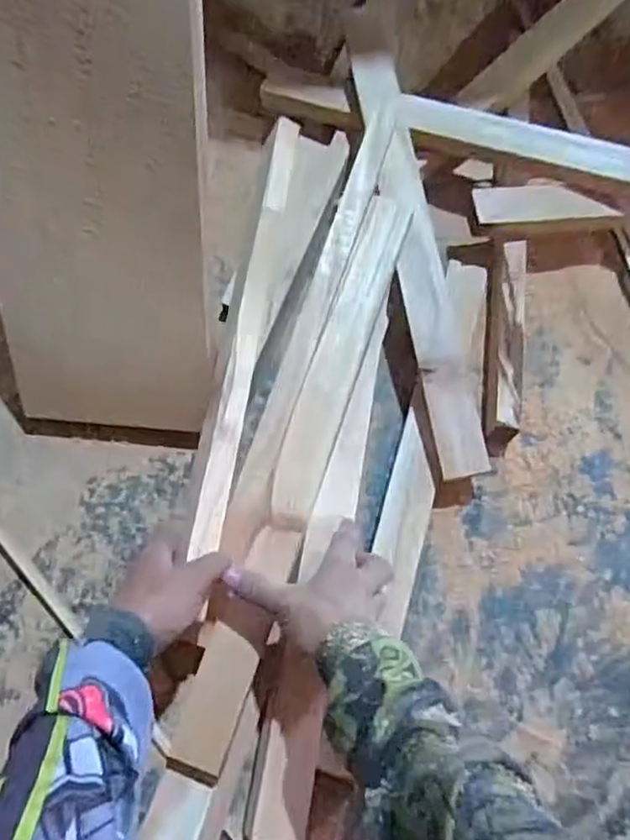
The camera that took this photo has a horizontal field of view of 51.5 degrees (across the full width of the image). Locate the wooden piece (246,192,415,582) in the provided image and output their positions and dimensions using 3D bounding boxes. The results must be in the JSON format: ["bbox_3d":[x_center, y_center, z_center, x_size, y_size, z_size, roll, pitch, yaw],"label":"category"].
[{"bbox_3d":[0.026,-0.065,0.627,0.043,0.023,0.343,18,74,6],"label":"wooden piece"}]

